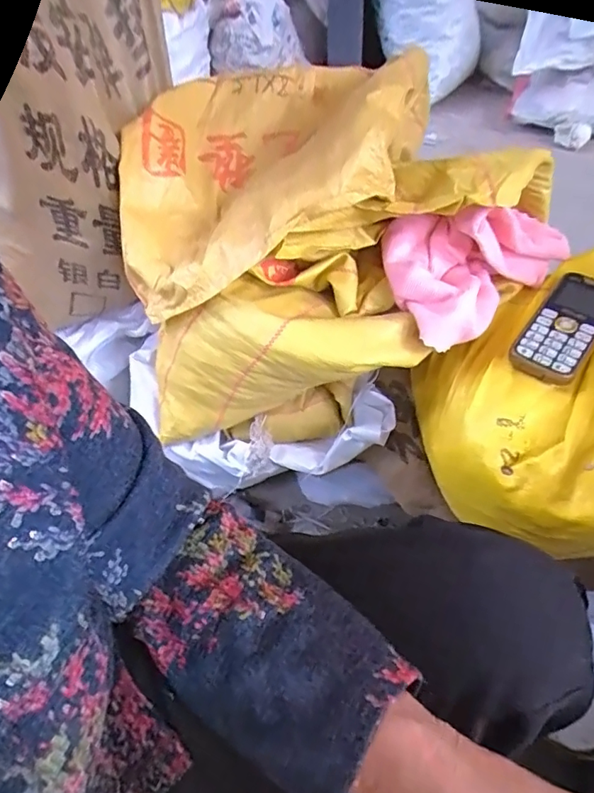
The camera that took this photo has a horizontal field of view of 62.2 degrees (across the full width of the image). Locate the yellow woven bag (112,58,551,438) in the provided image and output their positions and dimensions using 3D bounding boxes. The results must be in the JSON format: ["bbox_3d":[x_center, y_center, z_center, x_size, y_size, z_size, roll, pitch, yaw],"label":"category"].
[{"bbox_3d":[0.011,-0.164,0.554,0.385,0.269,0.348,31,61,27],"label":"yellow woven bag"}]

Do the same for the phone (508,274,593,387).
[{"bbox_3d":[0.253,-0.068,0.466,0.059,0.018,0.131,29,67,29],"label":"phone"}]

